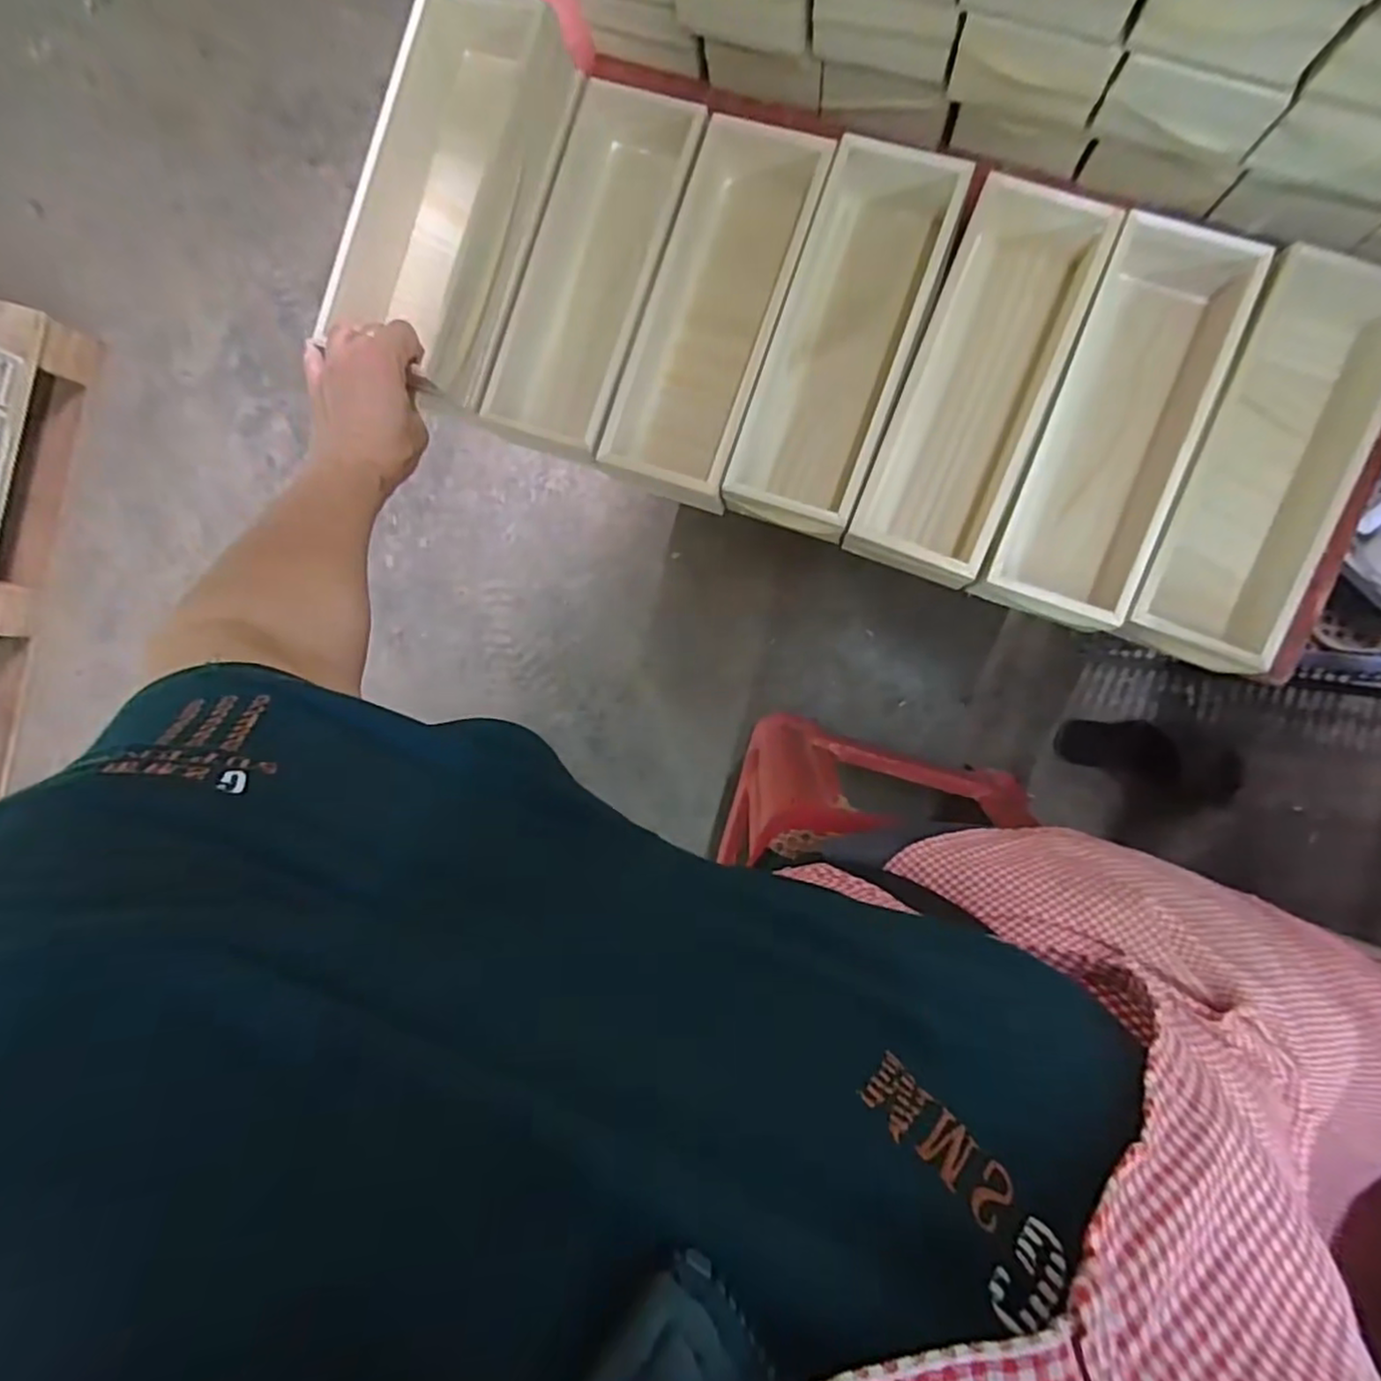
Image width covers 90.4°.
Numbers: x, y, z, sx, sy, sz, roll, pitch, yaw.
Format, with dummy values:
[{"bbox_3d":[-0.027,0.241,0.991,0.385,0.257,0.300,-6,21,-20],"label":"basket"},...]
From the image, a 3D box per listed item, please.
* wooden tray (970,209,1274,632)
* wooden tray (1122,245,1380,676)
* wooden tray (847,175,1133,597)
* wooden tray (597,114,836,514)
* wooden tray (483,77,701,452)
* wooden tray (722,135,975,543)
[{"bbox_3d":[0.320,-0.197,0.527,0.105,0.072,0.287,21,94,8],"label":"wooden tray"},{"bbox_3d":[0.427,-0.162,0.515,0.118,0.078,0.299,22,94,8],"label":"wooden tray"},{"bbox_3d":[0.224,-0.238,0.537,0.106,0.062,0.294,22,94,8],"label":"wooden tray"},{"bbox_3d":[0.019,-0.300,0.561,0.106,0.059,0.290,19,94,8],"label":"wooden tray"},{"bbox_3d":[-0.076,-0.344,0.579,0.104,0.074,0.294,20,94,8],"label":"wooden tray"},{"bbox_3d":[0.121,-0.267,0.548,0.103,0.063,0.280,20,94,8],"label":"wooden tray"}]

